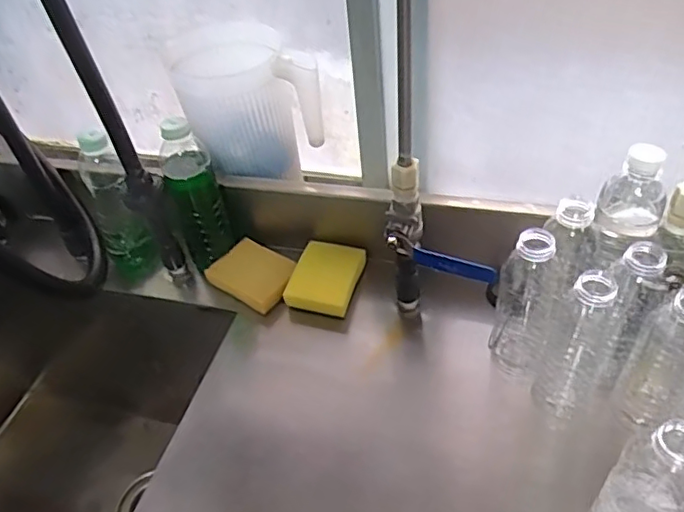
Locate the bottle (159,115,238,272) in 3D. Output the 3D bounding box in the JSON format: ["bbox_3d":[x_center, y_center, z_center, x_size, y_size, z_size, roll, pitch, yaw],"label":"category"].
[{"bbox_3d":[-0.186,-0.077,0.729,0.068,0.193,0.057,-20,45,-13],"label":"bottle"}]

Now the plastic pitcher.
[{"bbox_3d":[-0.113,-0.190,0.754,0.169,0.171,0.117,-8,43,-1],"label":"plastic pitcher"}]

